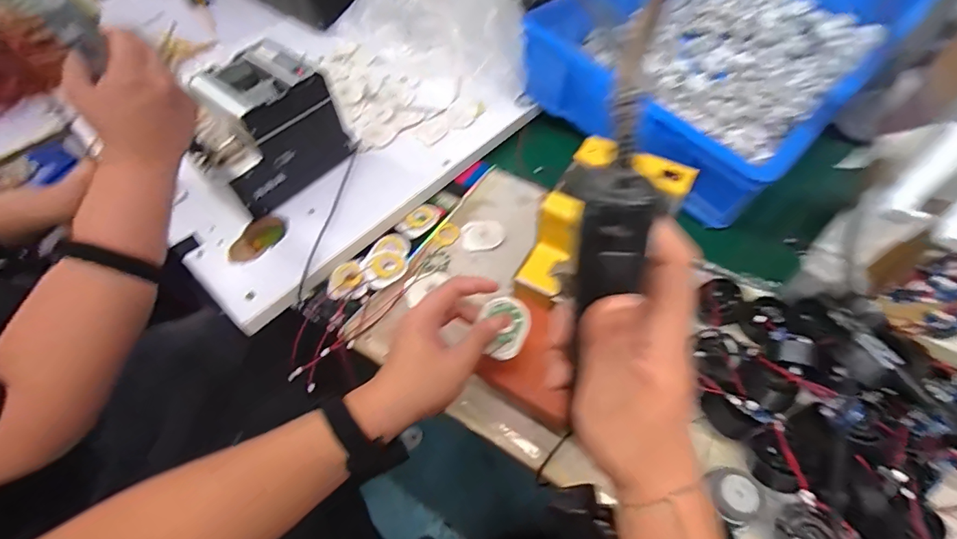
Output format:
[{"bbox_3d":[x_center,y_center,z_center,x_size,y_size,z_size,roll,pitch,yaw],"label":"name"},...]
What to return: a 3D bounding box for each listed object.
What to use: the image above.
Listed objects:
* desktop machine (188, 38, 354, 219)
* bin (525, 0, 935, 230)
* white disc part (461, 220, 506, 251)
[{"bbox_3d":[-0.303,-0.192,0.616,0.132,0.145,0.176,36,64,24],"label":"desktop machine"},{"bbox_3d":[0.423,-0.396,0.745,0.656,0.118,0.420,-38,62,-21],"label":"bin"},{"bbox_3d":[0.007,-0.048,0.625,0.060,0.007,0.050,-8,55,-2],"label":"white disc part"}]

